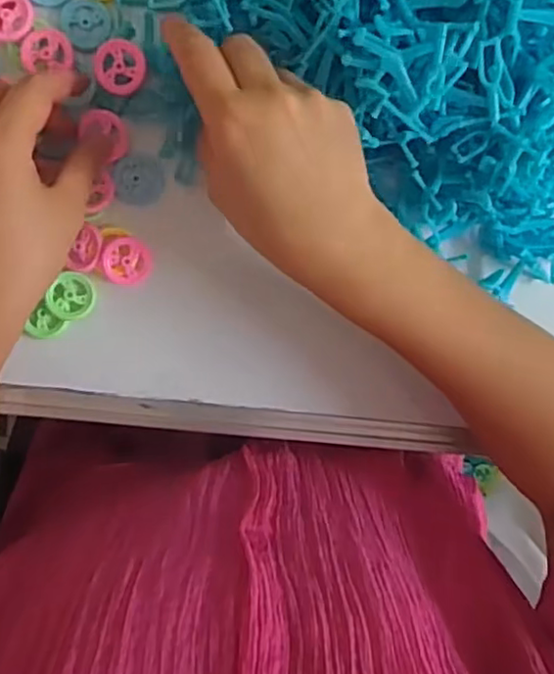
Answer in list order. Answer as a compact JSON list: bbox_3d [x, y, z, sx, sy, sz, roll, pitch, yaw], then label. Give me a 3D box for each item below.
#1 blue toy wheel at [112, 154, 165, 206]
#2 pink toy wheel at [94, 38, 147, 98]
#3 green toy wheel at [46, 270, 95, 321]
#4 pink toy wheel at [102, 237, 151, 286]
[{"bbox_3d":[-0.083,-0.095,0.395,0.029,0.006,0.029,0,94,-6],"label":"blue toy wheel"},{"bbox_3d":[-0.091,-0.156,0.382,0.029,0.008,0.030,0,94,-6],"label":"pink toy wheel"},{"bbox_3d":[-0.122,-0.023,0.392,0.028,0.004,0.026,0,94,-6],"label":"green toy wheel"},{"bbox_3d":[-0.090,-0.045,0.394,0.027,0.005,0.028,1,94,-6],"label":"pink toy wheel"}]

